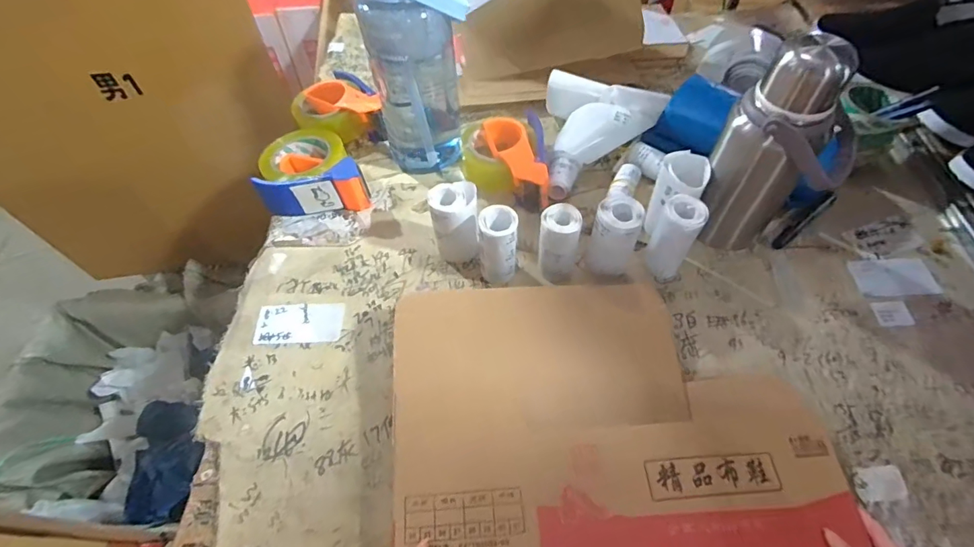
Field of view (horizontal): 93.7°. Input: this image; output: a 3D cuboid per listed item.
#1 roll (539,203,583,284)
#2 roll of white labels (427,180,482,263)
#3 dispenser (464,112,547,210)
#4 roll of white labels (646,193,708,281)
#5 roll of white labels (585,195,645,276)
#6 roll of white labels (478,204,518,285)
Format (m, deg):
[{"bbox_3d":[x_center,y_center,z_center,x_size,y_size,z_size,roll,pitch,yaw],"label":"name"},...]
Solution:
[{"bbox_3d":[0.080,-0.030,0.521,0.043,0.101,0.042,9,57,8],"label":"roll"},{"bbox_3d":[-0.036,-0.057,0.539,0.053,0.094,0.047,-3,56,0],"label":"roll of white labels"},{"bbox_3d":[0.023,-0.153,0.620,0.111,0.051,0.148,-4,56,-1],"label":"dispenser"},{"bbox_3d":[0.210,-0.039,0.520,0.048,0.100,0.048,31,63,21],"label":"roll of white labels"},{"bbox_3d":[0.142,-0.040,0.512,0.047,0.085,0.047,-1,56,1],"label":"roll of white labels"},{"bbox_3d":[0.014,-0.028,0.516,0.039,0.097,0.035,5,57,6],"label":"roll of white labels"}]

